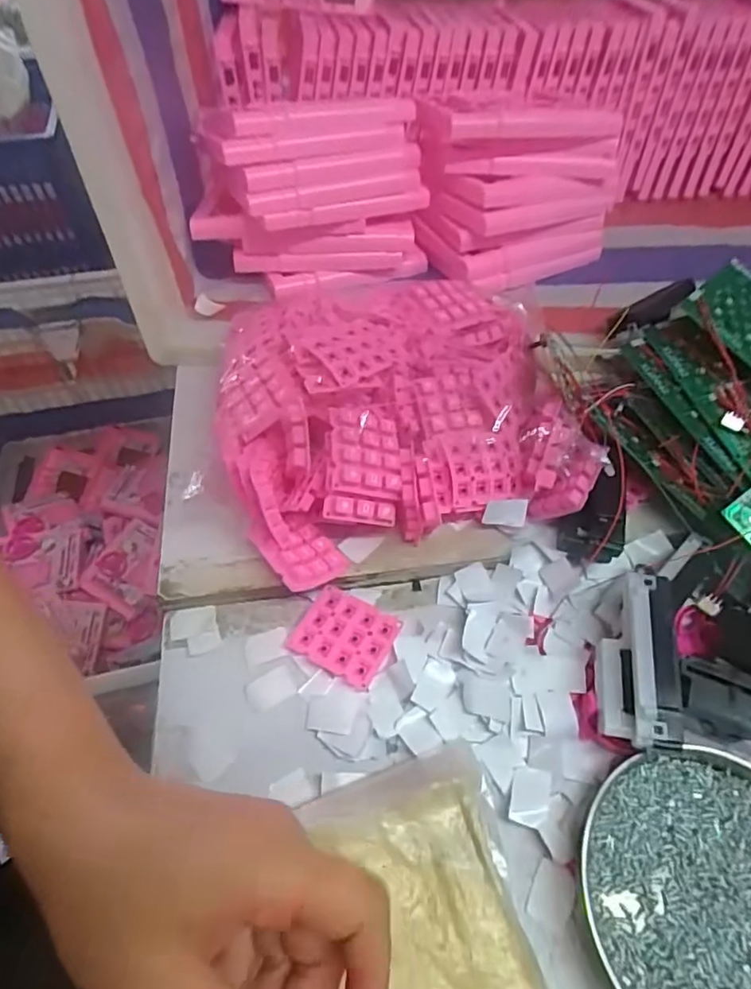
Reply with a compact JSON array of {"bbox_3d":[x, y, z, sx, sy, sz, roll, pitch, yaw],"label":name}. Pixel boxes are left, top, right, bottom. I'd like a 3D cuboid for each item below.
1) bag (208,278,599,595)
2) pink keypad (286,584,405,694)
[{"bbox_3d":[0.011,-0.064,0.411,0.243,0.101,0.218,-15,57,-8],"label":"bag"},{"bbox_3d":[-0.021,0.091,0.361,0.061,0.005,0.049,23,56,17],"label":"pink keypad"}]

